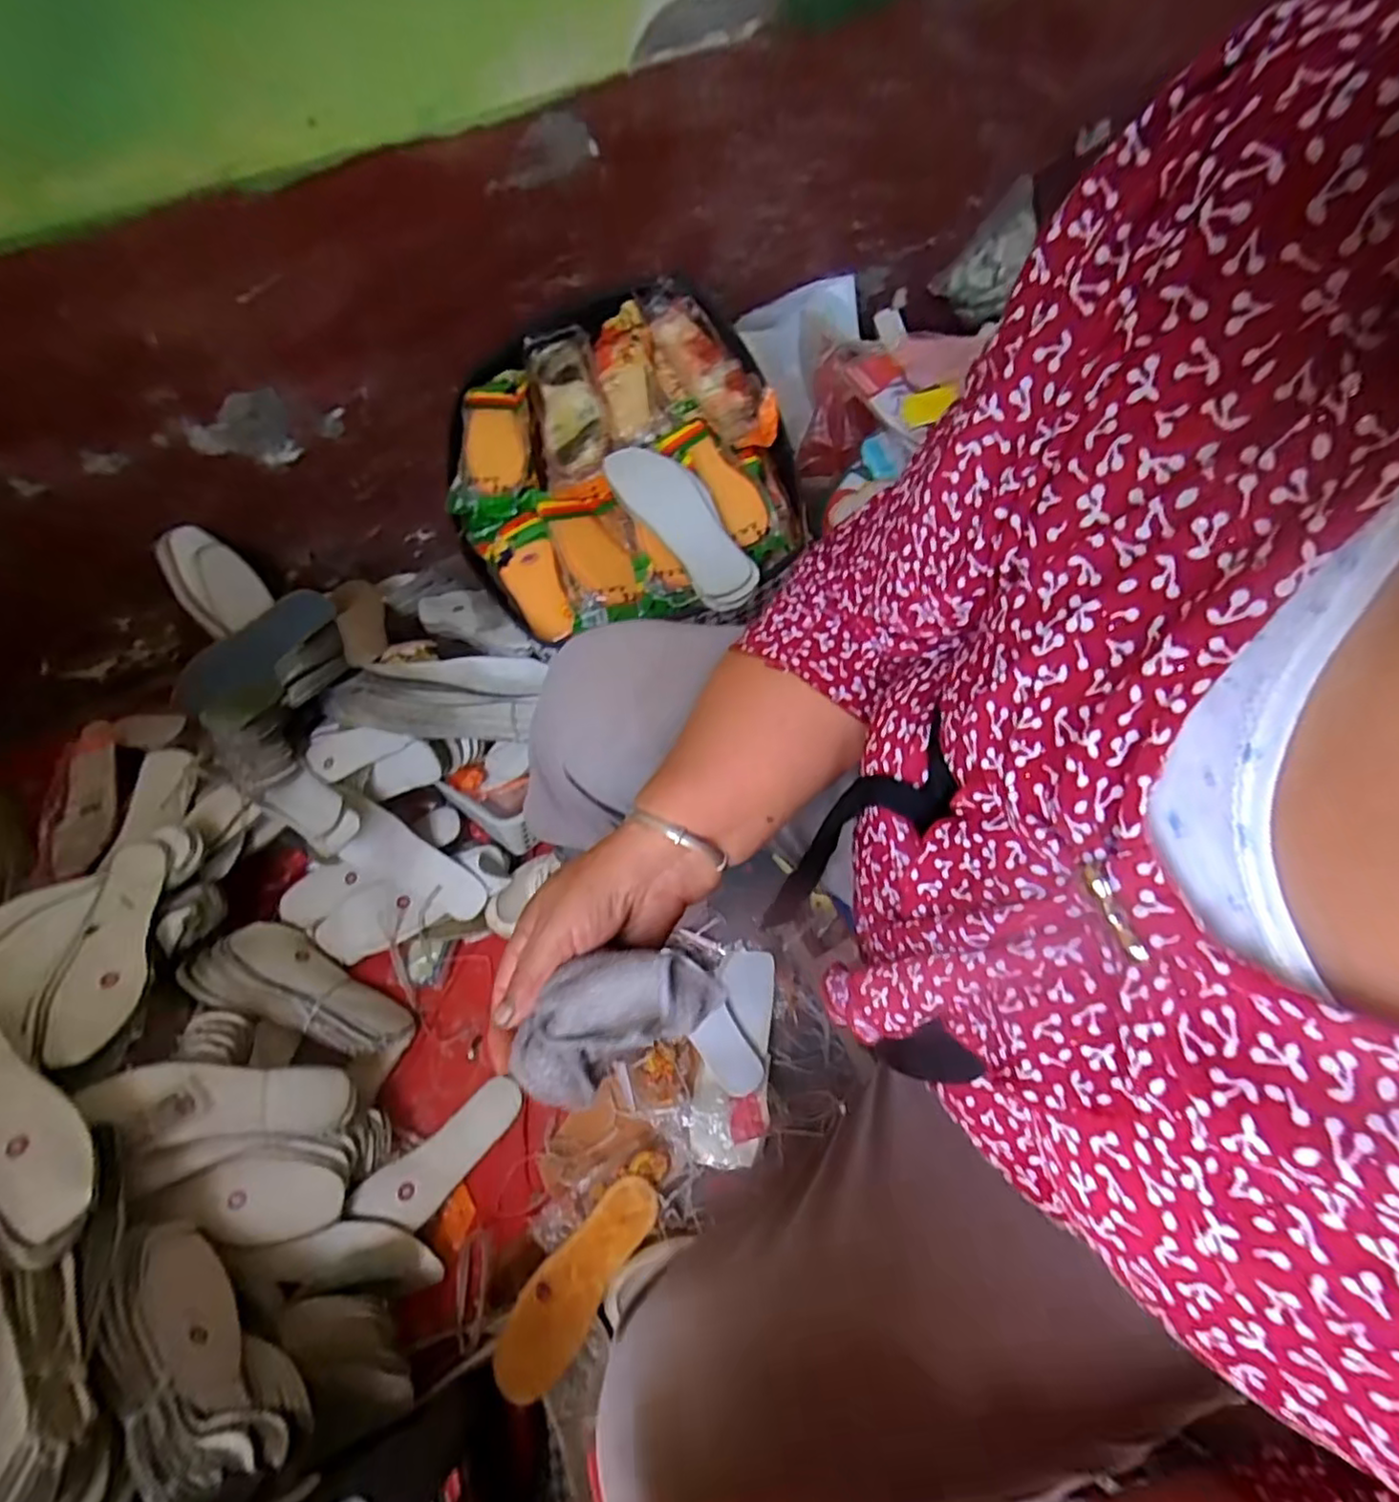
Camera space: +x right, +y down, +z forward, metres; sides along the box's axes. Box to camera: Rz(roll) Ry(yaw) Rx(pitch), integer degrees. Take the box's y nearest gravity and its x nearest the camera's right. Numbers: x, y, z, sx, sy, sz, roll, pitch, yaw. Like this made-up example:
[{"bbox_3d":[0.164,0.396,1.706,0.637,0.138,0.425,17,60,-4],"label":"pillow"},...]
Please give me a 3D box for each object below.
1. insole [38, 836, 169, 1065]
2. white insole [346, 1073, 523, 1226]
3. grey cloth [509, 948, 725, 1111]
[{"bbox_3d":[-0.600,0.198,0.677,0.071,0.017,0.217,-4,61,-4],"label":"insole"},{"bbox_3d":[-0.259,0.415,0.678,0.172,0.024,0.063,-36,68,-20],"label":"white insole"},{"bbox_3d":[-0.046,0.133,0.324,0.106,0.042,0.049,-34,64,12],"label":"grey cloth"}]

